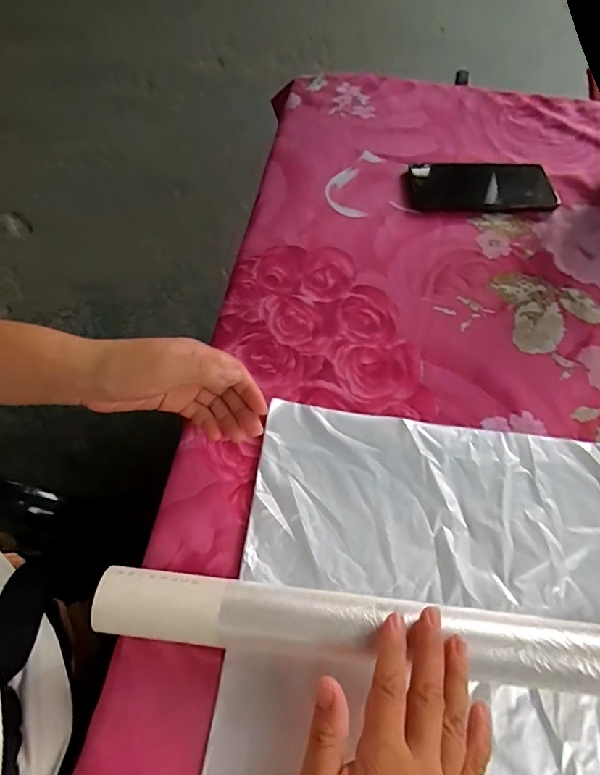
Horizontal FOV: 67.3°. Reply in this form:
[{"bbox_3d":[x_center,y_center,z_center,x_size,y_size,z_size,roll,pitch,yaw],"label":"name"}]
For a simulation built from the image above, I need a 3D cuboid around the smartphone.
[{"bbox_3d":[0.208,-0.232,0.521,0.165,0.011,0.073,0,61,-1],"label":"smartphone"}]

